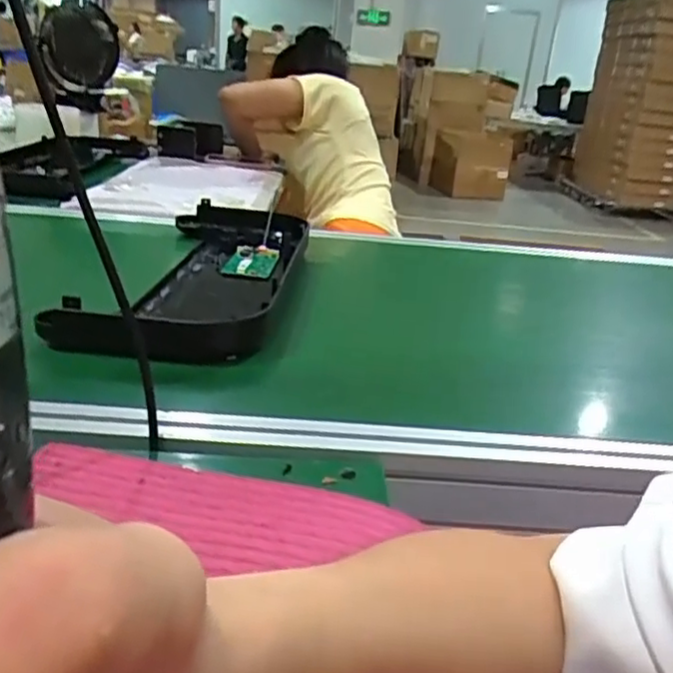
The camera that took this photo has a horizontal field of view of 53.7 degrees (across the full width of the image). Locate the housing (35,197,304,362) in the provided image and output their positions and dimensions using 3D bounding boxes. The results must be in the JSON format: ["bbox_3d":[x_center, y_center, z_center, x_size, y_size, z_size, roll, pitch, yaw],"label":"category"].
[{"bbox_3d":[-0.159,-0.086,0.825,0.198,0.054,0.502,8,22,1],"label":"housing"}]

